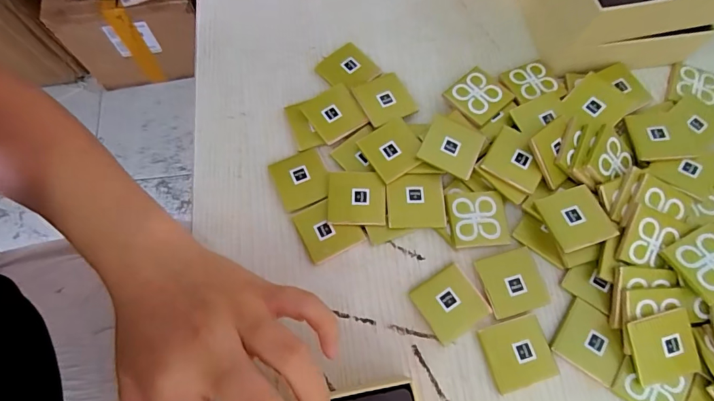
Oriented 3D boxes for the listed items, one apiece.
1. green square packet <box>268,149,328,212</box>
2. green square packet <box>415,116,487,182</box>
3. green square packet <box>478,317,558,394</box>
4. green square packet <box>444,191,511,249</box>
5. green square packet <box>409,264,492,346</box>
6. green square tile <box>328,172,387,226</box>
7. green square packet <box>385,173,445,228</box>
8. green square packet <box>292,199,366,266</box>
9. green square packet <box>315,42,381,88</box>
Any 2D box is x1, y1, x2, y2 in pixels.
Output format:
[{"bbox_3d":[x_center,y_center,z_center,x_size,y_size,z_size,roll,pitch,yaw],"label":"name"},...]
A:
[{"bbox_3d":[-0.037,-0.014,0.268,0.034,0.004,0.037,-23,71,-7],"label":"green square packet"},{"bbox_3d":[0.062,-0.035,0.266,0.036,0.008,0.037,23,73,9],"label":"green square packet"},{"bbox_3d":[0.092,0.087,0.232,0.037,0.004,0.035,-16,71,-4],"label":"green square packet"},{"bbox_3d":[0.076,0.012,0.256,0.036,0.008,0.035,-4,70,0],"label":"green square packet"},{"bbox_3d":[0.055,0.061,0.242,0.035,0.005,0.036,-32,73,-9],"label":"green square packet"},{"bbox_3d":[0.000,-0.001,0.261,0.037,0.005,0.035,0,70,2],"label":"green square tile"},{"bbox_3d":[0.038,-0.001,0.258,0.037,0.004,0.035,-2,70,1],"label":"green square packet"},{"bbox_3d":[-0.018,0.017,0.257,0.035,0.004,0.036,-27,72,-8],"label":"green square packet"},{"bbox_3d":[-0.006,-0.096,0.296,0.037,0.007,0.036,-38,74,-11],"label":"green square packet"}]

